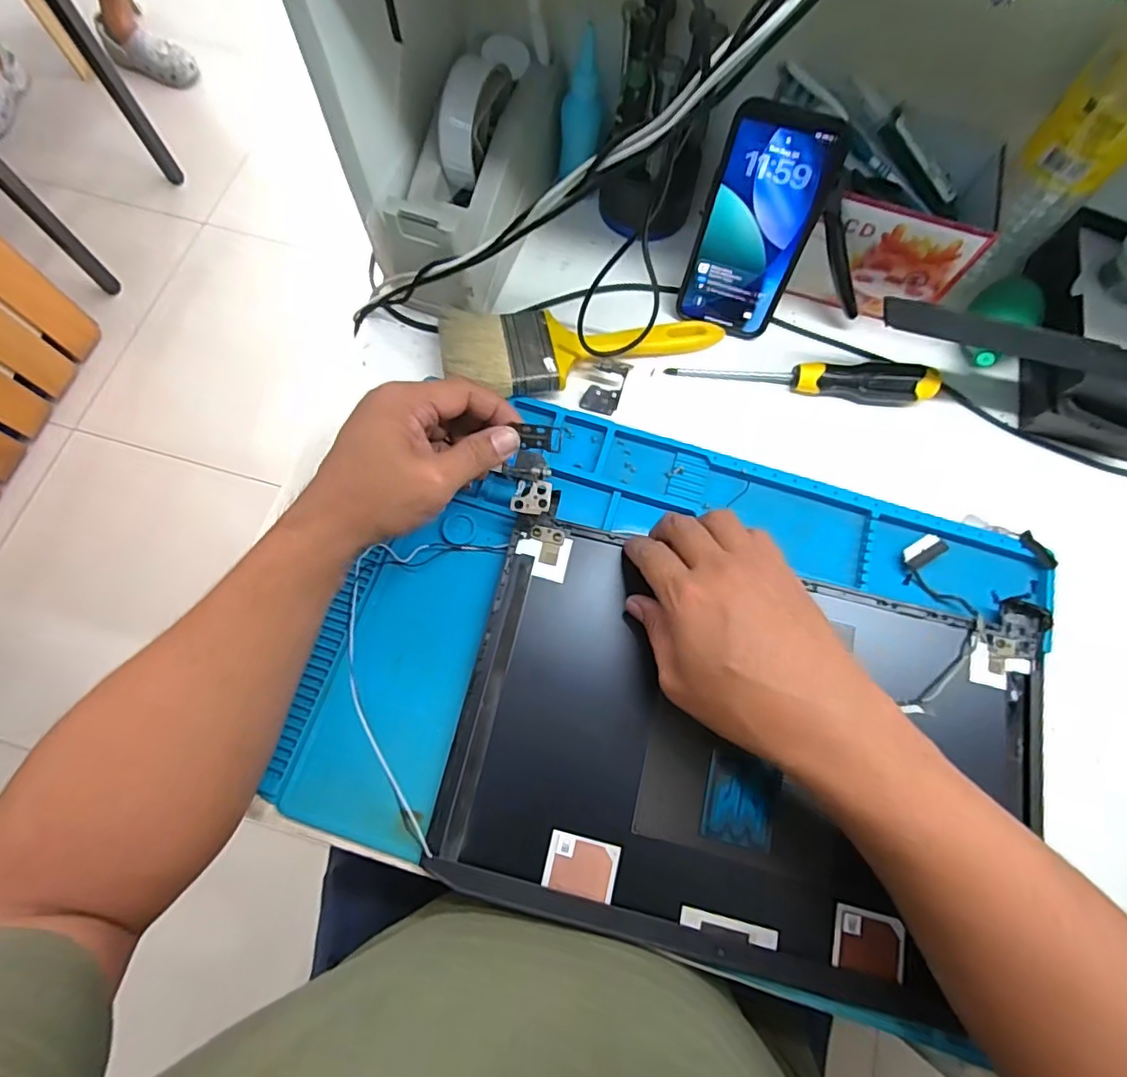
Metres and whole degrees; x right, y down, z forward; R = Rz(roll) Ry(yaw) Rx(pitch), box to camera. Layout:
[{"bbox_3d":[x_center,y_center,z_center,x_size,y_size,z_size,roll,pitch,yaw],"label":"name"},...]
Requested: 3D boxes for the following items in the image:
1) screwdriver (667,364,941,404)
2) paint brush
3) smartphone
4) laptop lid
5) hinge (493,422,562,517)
[{"bbox_3d":[0.187,-0.128,0.446,0.199,0.025,0.024,7,72,1],"label":"screwdriver"},{"bbox_3d":[0.018,-0.149,0.444,0.217,0.035,0.075,-6,72,-3],"label":"paint brush"},{"bbox_3d":[0.138,-0.222,0.413,0.077,0.147,0.009,17,51,3],"label":"smartphone"},{"bbox_3d":[0.116,0.134,0.364,0.356,0.011,0.237,14,72,3],"label":"laptop lid"},{"bbox_3d":[-0.024,-0.046,0.379,0.037,0.008,0.058,11,104,2],"label":"hinge"}]

